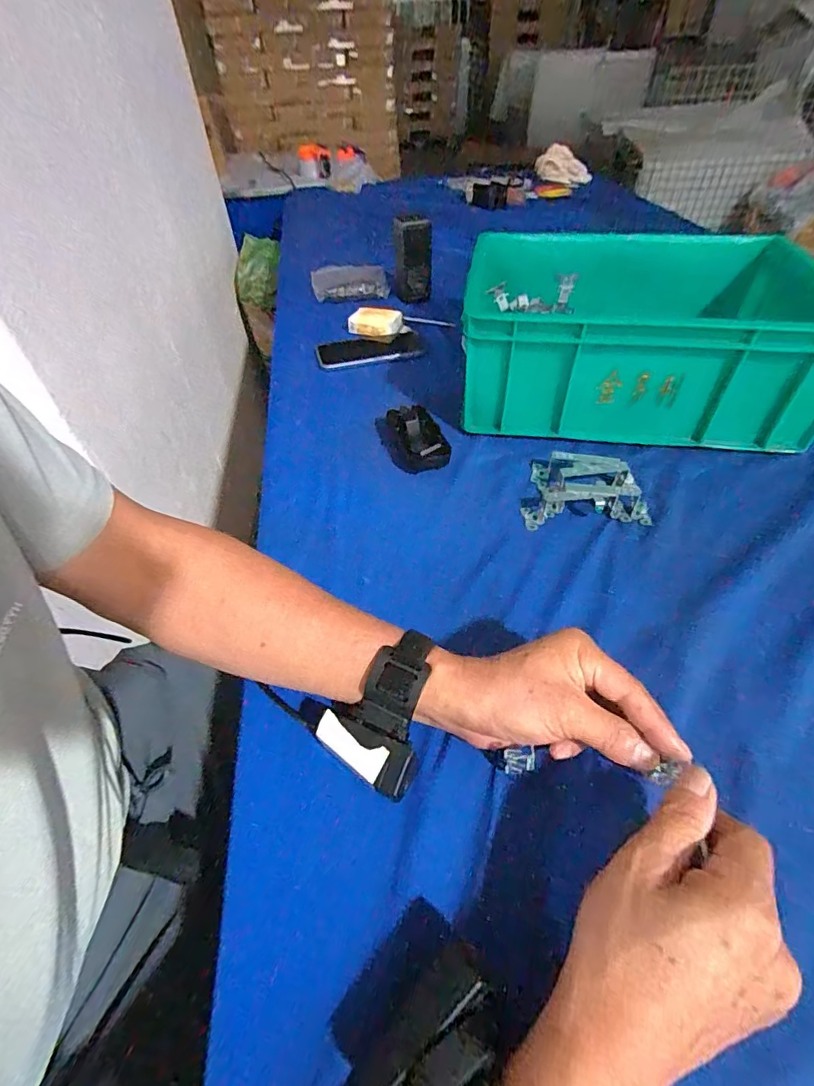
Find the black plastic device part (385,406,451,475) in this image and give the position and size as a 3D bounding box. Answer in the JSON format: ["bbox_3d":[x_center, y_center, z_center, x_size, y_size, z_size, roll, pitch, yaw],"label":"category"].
[{"bbox_3d":[0.009,-0.123,0.568,0.059,0.031,0.098,-17,48,-12],"label":"black plastic device part"}]

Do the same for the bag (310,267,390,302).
[{"bbox_3d":[-0.111,-0.507,0.935,0.145,0.031,0.113,-8,47,-4],"label":"bag"}]

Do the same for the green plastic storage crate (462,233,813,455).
[{"bbox_3d":[0.288,-0.271,0.619,0.403,0.149,0.310,5,47,8],"label":"green plastic storage crate"}]

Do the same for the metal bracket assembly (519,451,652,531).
[{"bbox_3d":[0.186,-0.052,0.495,0.119,0.031,0.093,12,49,14],"label":"metal bracket assembly"}]

